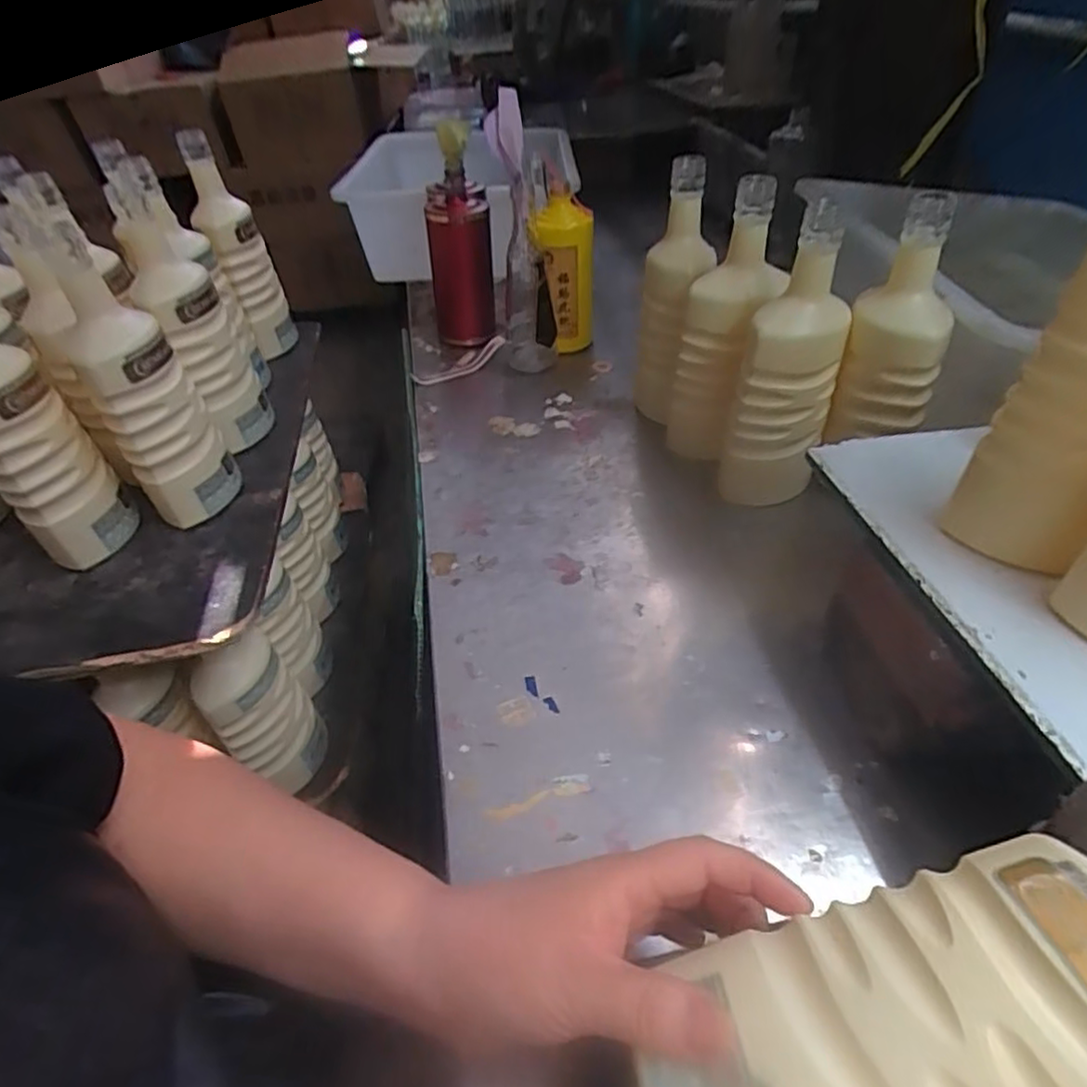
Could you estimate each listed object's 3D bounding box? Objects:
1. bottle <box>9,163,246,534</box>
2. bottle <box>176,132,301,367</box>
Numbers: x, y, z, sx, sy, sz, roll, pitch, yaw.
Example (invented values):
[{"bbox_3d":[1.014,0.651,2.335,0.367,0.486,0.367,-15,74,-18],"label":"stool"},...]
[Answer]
[{"bbox_3d":[-0.347,-0.142,0.545,0.088,0.252,0.099,-33,51,-28],"label":"bottle"},{"bbox_3d":[-0.337,-0.319,0.730,0.063,0.232,0.087,-17,45,-14],"label":"bottle"}]

